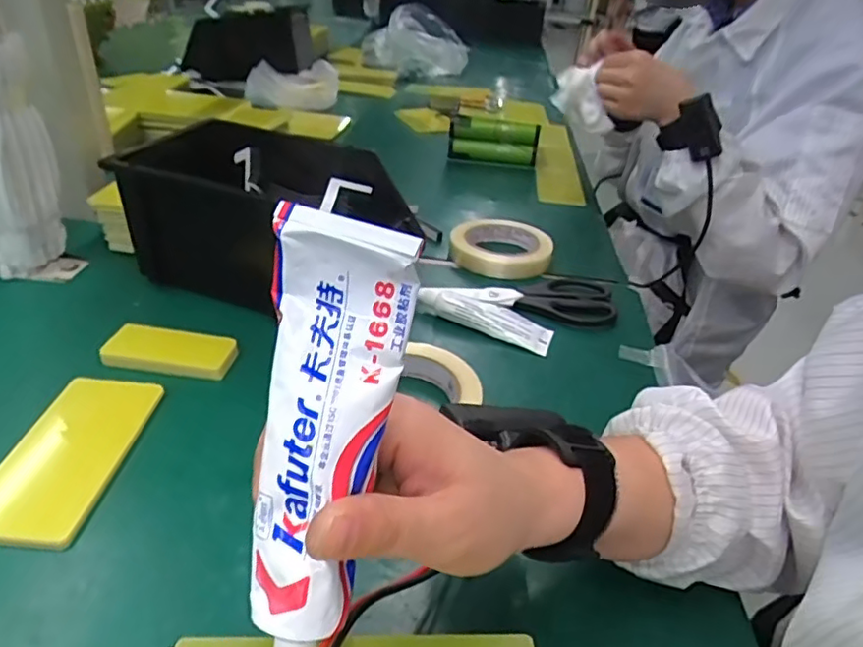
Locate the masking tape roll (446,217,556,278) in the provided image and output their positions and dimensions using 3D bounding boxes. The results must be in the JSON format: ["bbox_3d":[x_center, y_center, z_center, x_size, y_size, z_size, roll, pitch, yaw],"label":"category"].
[{"bbox_3d":[0.080,-0.086,0.686,0.111,0.028,0.111,4,35,-2],"label":"masking tape roll"}]

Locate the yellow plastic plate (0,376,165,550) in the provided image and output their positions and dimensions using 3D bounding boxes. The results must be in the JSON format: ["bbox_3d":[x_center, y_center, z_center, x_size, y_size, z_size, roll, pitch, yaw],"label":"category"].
[{"bbox_3d":[-0.240,0.086,0.400,0.069,0.013,0.137,6,35,1],"label":"yellow plastic plate"}]

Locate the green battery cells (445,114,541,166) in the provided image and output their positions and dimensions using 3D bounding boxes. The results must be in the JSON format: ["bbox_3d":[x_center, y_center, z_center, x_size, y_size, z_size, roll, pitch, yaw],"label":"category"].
[{"bbox_3d":[0.102,-0.297,0.986,0.142,0.073,0.029,8,35,4],"label":"green battery cells"}]

